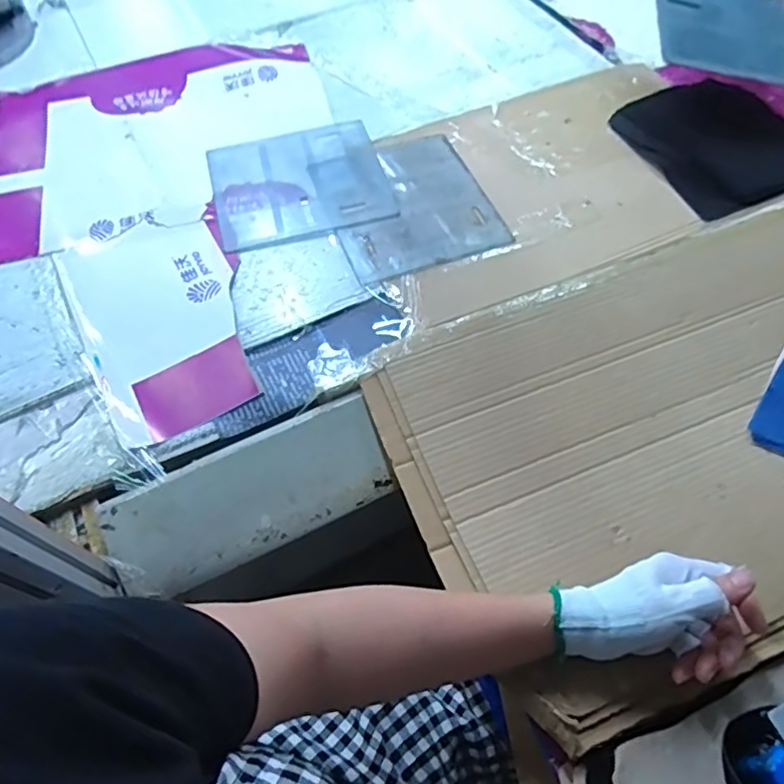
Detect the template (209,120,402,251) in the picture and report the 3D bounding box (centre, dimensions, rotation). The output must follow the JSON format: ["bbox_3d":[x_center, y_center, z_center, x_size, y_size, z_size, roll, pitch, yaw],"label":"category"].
[{"bbox_3d":[-0.119,-0.268,0.751,0.212,0.009,0.194,-14,58,-6],"label":"template"}]

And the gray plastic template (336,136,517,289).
[{"bbox_3d":[0.019,-0.234,0.728,0.188,0.008,0.215,-20,61,-9],"label":"gray plastic template"}]

